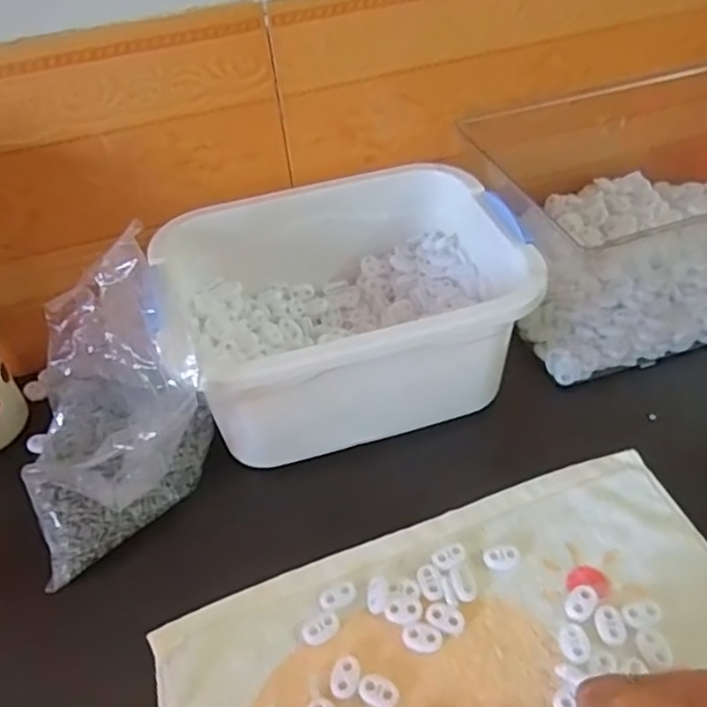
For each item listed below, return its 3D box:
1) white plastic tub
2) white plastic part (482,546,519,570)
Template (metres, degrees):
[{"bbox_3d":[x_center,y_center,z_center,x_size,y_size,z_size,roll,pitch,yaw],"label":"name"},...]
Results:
[{"bbox_3d":[-0.008,-0.035,0.486,0.242,0.099,0.186,-16,45,-9],"label":"white plastic tub"},{"bbox_3d":[0.090,0.124,0.403,0.021,0.004,0.015,-4,45,2],"label":"white plastic part"}]

